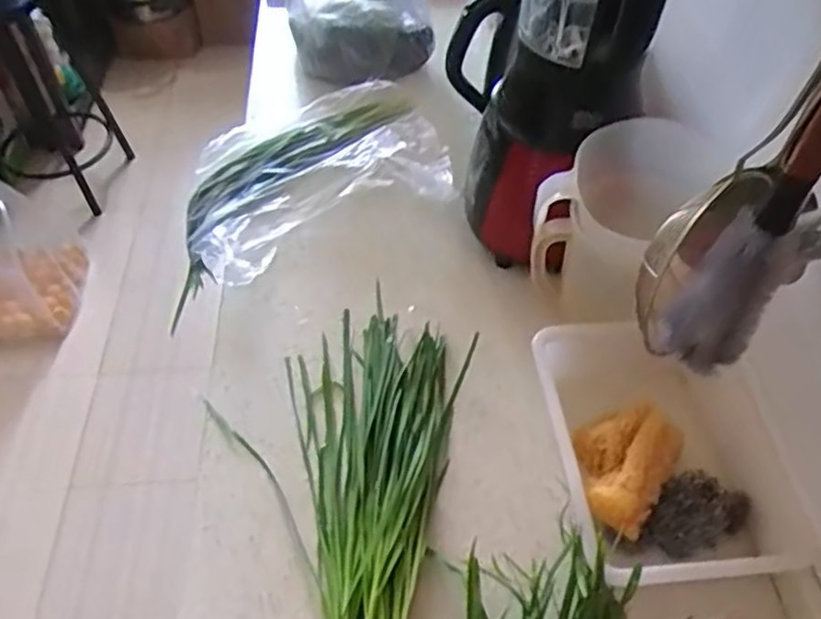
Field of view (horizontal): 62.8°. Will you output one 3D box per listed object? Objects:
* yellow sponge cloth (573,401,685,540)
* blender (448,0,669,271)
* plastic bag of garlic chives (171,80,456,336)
[{"bbox_3d":[0.198,0.145,0.638,0.089,0.056,0.128,31,57,22],"label":"yellow sponge cloth"},{"bbox_3d":[0.152,-0.238,0.673,0.160,0.461,0.140,13,52,9],"label":"blender"},{"bbox_3d":[-0.147,-0.180,0.902,0.403,0.039,0.244,-22,55,-17],"label":"plastic bag of garlic chives"}]

